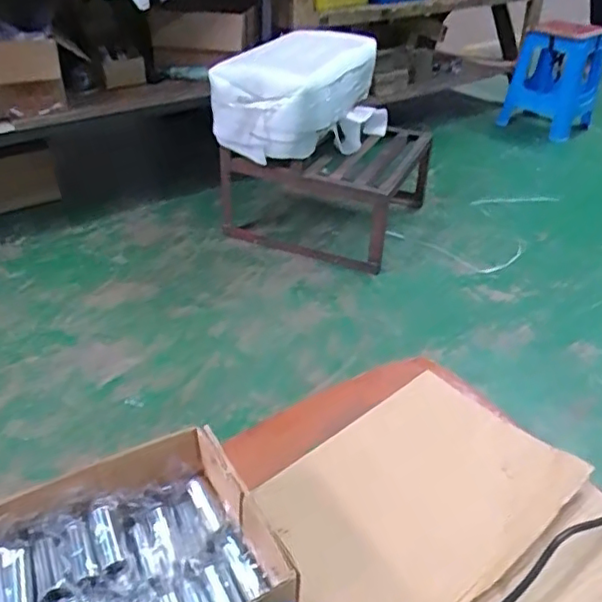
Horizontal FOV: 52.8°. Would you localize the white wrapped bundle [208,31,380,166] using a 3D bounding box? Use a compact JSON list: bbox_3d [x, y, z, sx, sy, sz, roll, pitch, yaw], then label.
[{"bbox_3d":[-0.008,-0.650,1.890,0.348,0.235,0.574,18,38,20],"label":"white wrapped bundle"}]

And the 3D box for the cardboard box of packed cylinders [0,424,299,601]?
[{"bbox_3d":[-0.116,0.183,0.394,0.182,0.074,0.152,-17,40,-25],"label":"cardboard box of packed cylinders"}]

